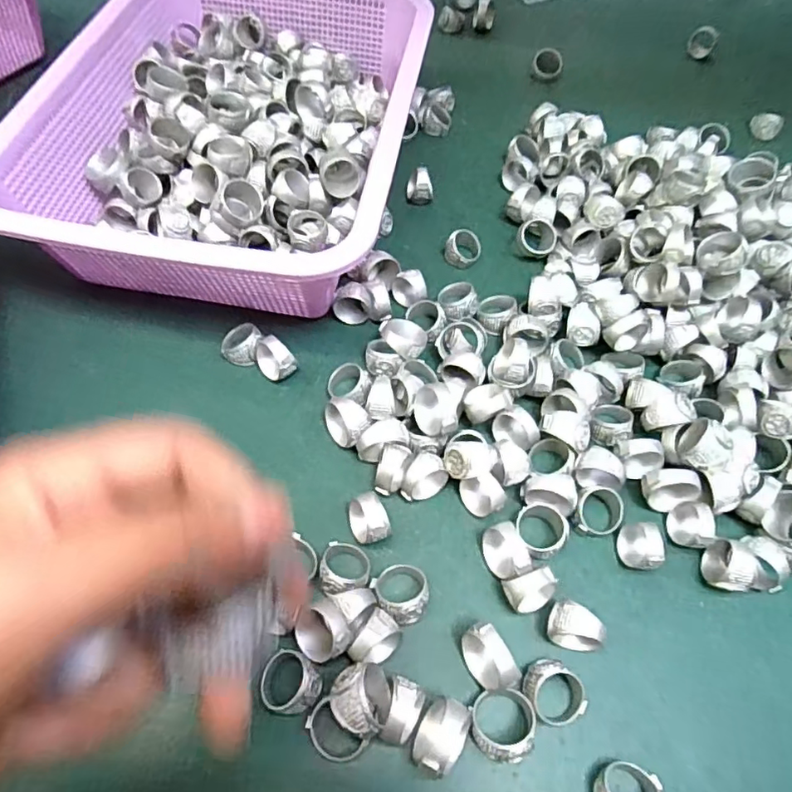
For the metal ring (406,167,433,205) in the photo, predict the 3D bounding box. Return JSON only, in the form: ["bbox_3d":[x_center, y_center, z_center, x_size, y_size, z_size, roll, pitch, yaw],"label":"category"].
[{"bbox_3d":[0.018,-0.155,0.419,0.020,0.025,0.020,2,61,-3],"label":"metal ring"}]

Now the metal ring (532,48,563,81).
[{"bbox_3d":[0.138,-0.301,0.517,0.026,0.022,0.026,2,61,-3],"label":"metal ring"}]

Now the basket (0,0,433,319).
[{"bbox_3d":[-0.103,-0.189,0.392,0.220,0.073,0.284,10,61,2],"label":"basket"}]

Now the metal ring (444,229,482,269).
[{"bbox_3d":[0.046,-0.102,0.389,0.021,0.016,0.021,2,61,-3],"label":"metal ring"}]

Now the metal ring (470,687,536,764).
[{"bbox_3d":[0.046,0.138,0.239,0.027,0.015,0.027,2,61,-3],"label":"metal ring"}]

